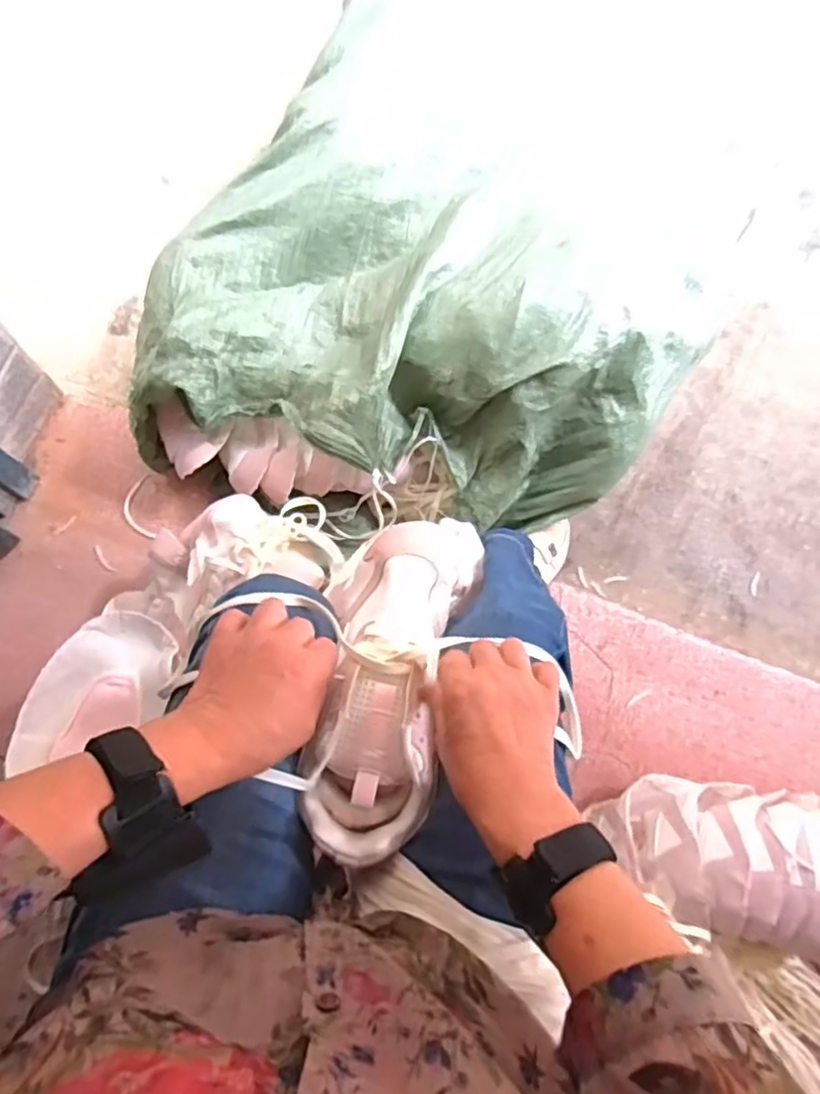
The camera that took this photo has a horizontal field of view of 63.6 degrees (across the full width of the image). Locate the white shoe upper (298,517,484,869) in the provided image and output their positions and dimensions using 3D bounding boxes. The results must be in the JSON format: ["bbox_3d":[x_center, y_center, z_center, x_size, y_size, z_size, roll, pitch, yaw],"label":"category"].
[{"bbox_3d":[-0.019,0.095,0.492,0.098,0.077,0.249,14,68,3],"label":"white shoe upper"}]

